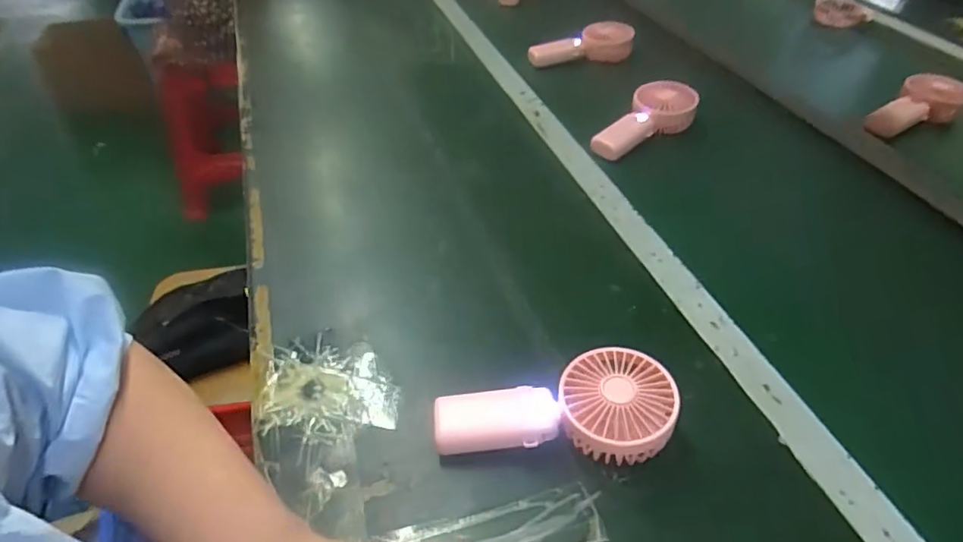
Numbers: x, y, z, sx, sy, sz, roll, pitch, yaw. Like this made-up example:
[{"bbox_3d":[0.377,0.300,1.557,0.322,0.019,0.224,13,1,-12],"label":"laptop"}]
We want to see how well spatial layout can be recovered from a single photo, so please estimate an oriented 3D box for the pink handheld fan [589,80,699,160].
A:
[{"bbox_3d":[0.222,-0.205,0.798,0.166,0.067,0.069,-26,49,-24],"label":"pink handheld fan"}]

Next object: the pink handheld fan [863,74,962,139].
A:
[{"bbox_3d":[0.614,-0.234,0.831,0.163,0.047,0.067,-24,46,-5],"label":"pink handheld fan"}]

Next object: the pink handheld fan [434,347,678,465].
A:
[{"bbox_3d":[0.055,0.106,0.450,0.177,0.046,0.080,0,43,2],"label":"pink handheld fan"}]

